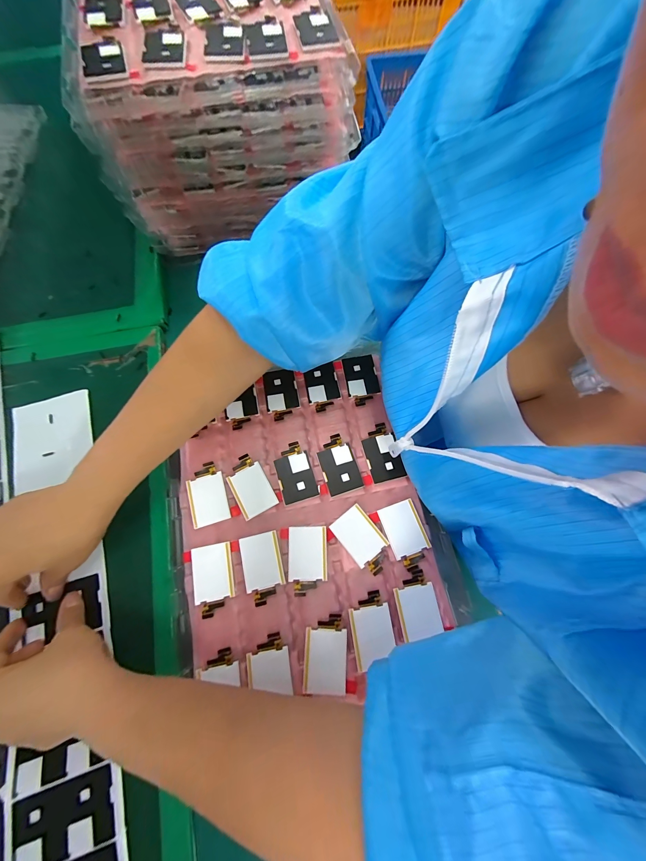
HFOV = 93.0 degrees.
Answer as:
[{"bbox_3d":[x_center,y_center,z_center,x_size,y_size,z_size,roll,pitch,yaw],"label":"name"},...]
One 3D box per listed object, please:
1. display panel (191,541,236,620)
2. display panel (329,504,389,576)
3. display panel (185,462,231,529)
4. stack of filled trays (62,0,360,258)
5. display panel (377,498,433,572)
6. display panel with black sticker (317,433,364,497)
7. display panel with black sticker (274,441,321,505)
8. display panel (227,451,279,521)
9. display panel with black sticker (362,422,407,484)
[{"bbox_3d":[-0.097,0.131,0.272,0.034,0.004,0.056,-12,71,-3],"label":"display panel"},{"bbox_3d":[0.037,0.101,0.283,0.034,0.004,0.057,-38,75,-11],"label":"display panel"},{"bbox_3d":[-0.112,0.061,0.296,0.034,0.004,0.057,-18,72,-5],"label":"display panel"},{"bbox_3d":[-0.122,-0.404,0.379,0.254,0.175,0.290,-11,71,-3],"label":"stack of filled trays"},{"bbox_3d":[0.078,0.096,0.287,0.036,0.004,0.056,-19,72,-5],"label":"display panel"},{"bbox_3d":[0.016,0.034,0.306,0.034,0.005,0.057,-16,72,-4],"label":"display panel with black sticker"},{"bbox_3d":[-0.028,0.042,0.304,0.034,0.005,0.056,-17,72,-5],"label":"display panel with black sticker"},{"bbox_3d":[-0.072,0.053,0.298,0.035,0.004,0.057,-29,73,-9],"label":"display panel"},{"bbox_3d":[0.059,0.022,0.308,0.033,0.004,0.057,-13,71,-4],"label":"display panel with black sticker"}]

